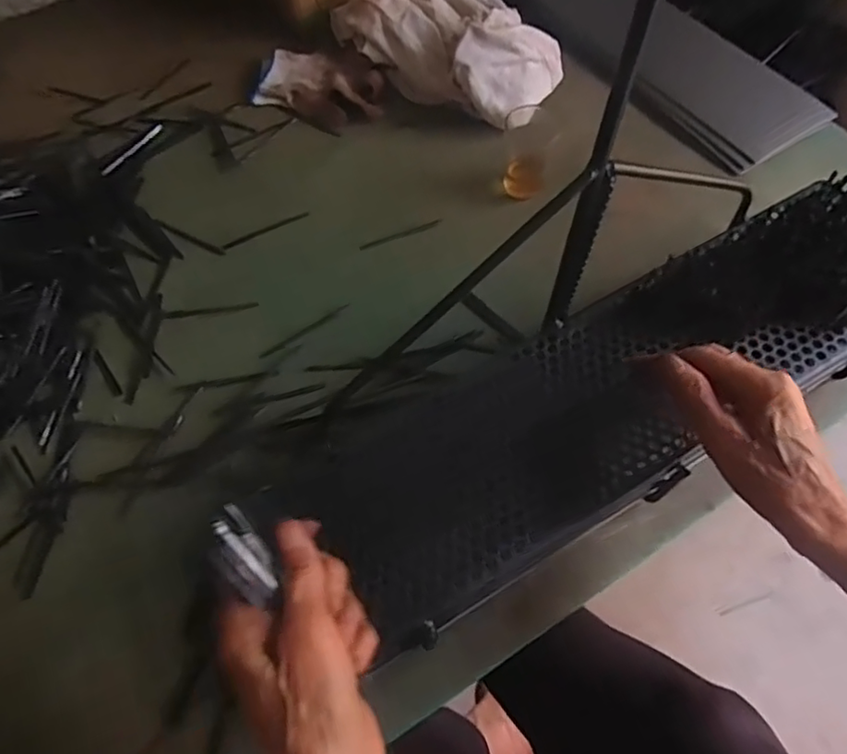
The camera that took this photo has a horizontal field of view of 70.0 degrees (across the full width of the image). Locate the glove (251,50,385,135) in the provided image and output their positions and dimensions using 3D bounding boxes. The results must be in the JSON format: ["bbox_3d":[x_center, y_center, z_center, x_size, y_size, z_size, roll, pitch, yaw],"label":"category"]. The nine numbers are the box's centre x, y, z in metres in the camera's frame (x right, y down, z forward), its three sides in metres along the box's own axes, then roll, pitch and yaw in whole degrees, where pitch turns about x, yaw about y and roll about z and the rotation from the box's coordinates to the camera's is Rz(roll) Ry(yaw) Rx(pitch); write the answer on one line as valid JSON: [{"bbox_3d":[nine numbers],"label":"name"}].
[{"bbox_3d":[-0.130,-0.353,0.744,0.167,0.026,0.094,24,62,14],"label":"glove"}]

